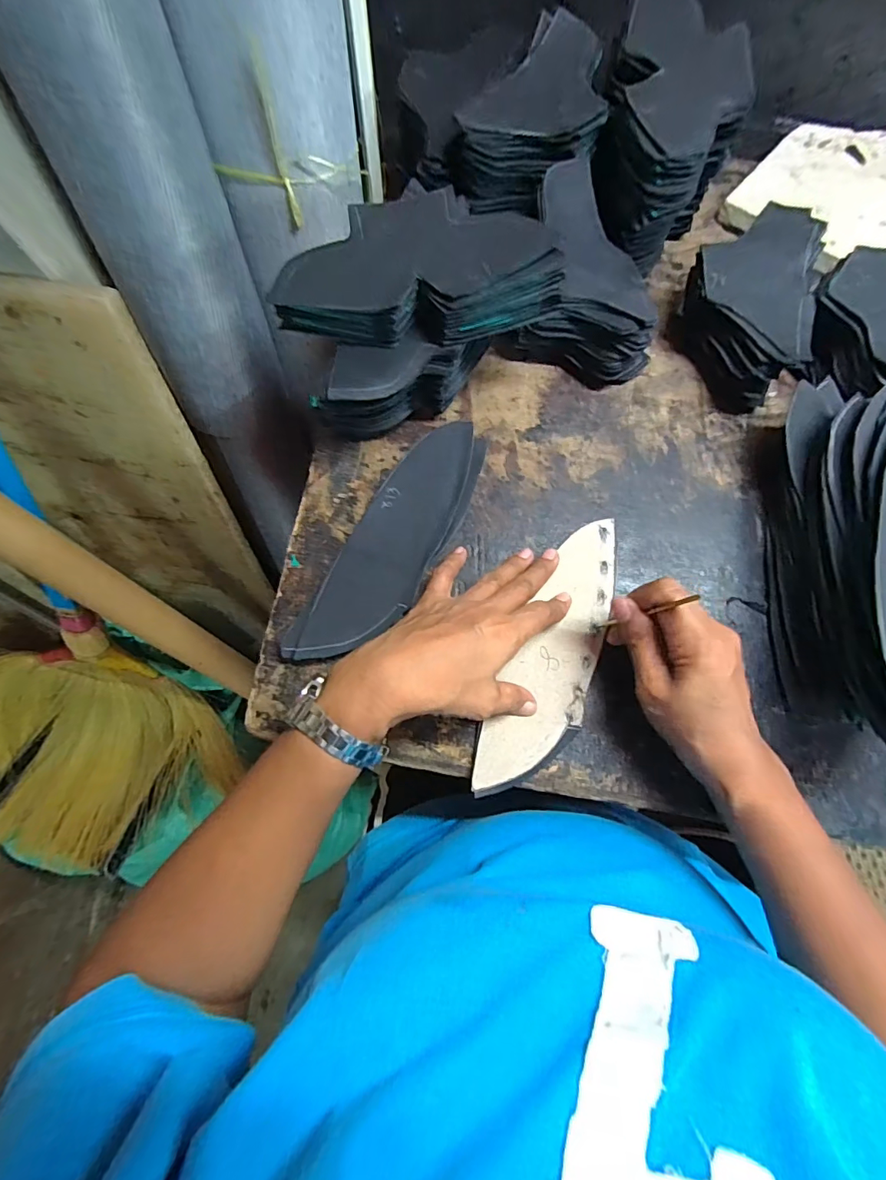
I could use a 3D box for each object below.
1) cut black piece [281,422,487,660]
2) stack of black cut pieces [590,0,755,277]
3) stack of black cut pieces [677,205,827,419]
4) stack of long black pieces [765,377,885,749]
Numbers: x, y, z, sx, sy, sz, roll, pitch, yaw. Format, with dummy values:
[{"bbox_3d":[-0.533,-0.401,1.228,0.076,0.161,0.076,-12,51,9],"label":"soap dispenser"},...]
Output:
[{"bbox_3d":[-0.036,-0.037,0.369,0.069,0.014,0.218,32,79,10],"label":"cut black piece"},{"bbox_3d":[0.182,-0.375,0.396,0.097,0.126,0.196,12,88,5],"label":"stack of black cut pieces"},{"bbox_3d":[0.246,-0.232,0.391,0.097,0.054,0.156,19,76,7],"label":"stack of black cut pieces"},{"bbox_3d":[0.287,-0.026,0.315,0.086,0.098,0.250,4,75,3],"label":"stack of long black pieces"}]

